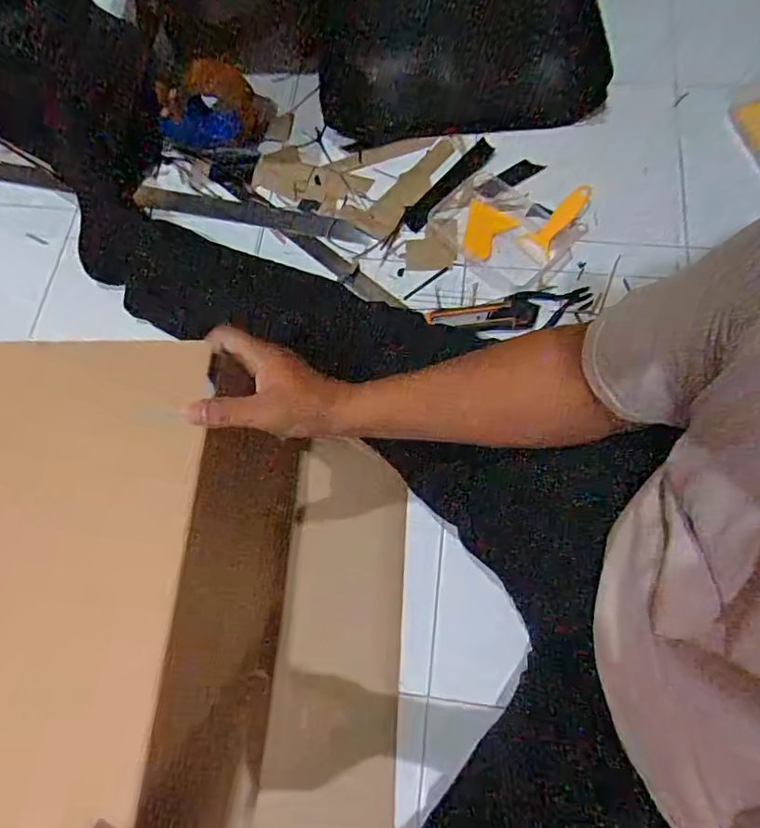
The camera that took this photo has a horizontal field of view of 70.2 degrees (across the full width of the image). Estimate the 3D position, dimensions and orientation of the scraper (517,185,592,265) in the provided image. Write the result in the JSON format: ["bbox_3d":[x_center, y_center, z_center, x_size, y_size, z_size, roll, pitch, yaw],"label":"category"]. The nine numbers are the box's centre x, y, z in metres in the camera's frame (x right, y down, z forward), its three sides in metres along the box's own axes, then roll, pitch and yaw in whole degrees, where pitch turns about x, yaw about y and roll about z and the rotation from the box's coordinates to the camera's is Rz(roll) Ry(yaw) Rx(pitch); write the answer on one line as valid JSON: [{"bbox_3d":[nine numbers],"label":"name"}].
[{"bbox_3d":[0.239,-0.258,0.726,0.046,0.015,0.105,50,122,15],"label":"scraper"}]

